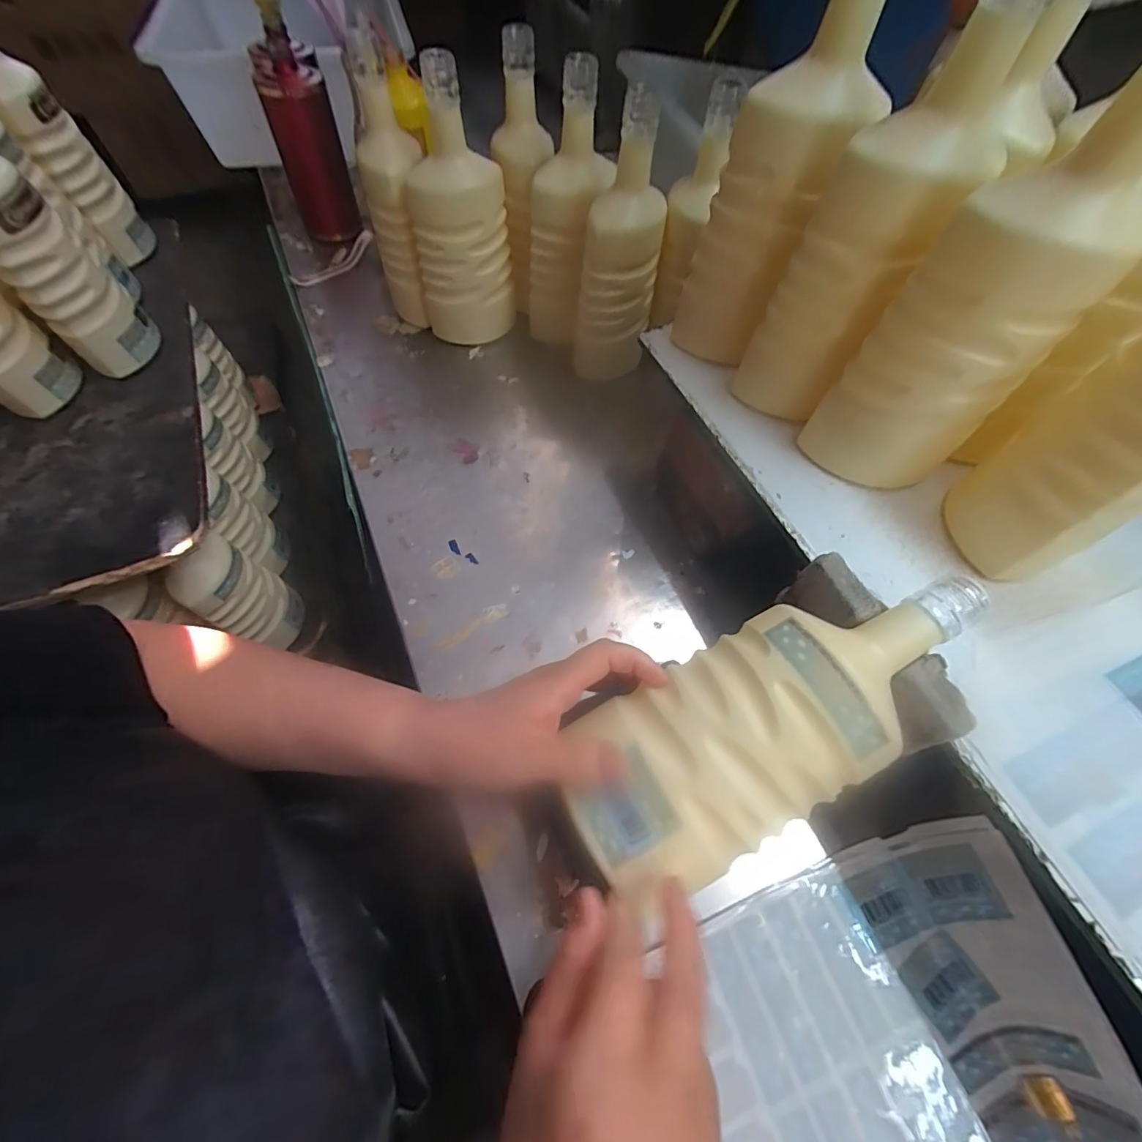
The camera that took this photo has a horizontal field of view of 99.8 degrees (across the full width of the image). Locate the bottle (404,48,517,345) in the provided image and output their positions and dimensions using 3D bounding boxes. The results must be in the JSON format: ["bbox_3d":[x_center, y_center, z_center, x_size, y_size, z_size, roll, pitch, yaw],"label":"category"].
[{"bbox_3d":[-0.125,-0.390,0.545,0.090,0.276,0.086,17,61,6],"label":"bottle"}]

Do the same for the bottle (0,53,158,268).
[{"bbox_3d":[-0.540,-0.449,0.502,0.063,0.238,0.068,-34,68,-16],"label":"bottle"}]

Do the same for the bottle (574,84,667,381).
[{"bbox_3d":[0.054,-0.327,0.518,0.079,0.255,0.074,8,60,1],"label":"bottle"}]

